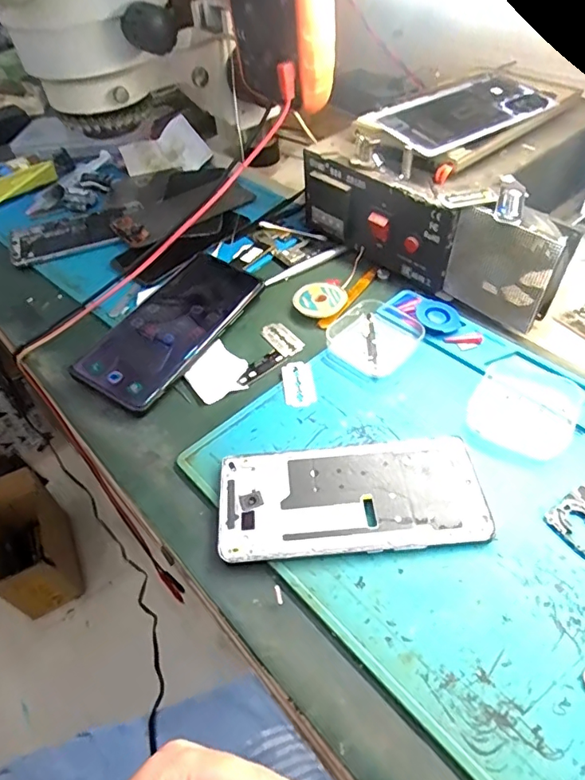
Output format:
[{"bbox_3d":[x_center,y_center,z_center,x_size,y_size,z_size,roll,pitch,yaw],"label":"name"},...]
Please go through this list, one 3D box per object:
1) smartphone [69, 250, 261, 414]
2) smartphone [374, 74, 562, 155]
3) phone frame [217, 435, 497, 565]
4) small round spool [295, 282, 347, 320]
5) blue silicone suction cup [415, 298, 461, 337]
[{"bbox_3d":[-0.101,-0.057,0.420,0.080,0.013,0.169,32,60,16],"label":"smartphone"},{"bbox_3d":[0.146,-0.234,0.417,0.153,0.013,0.073,-29,52,-19],"label":"smartphone"},{"bbox_3d":[0.035,0.064,0.305,0.156,0.011,0.074,-6,49,1],"label":"phone frame"},{"bbox_3d":[0.024,-0.079,0.433,0.043,0.008,0.042,-3,49,4],"label":"small round spool"},{"bbox_3d":[0.117,-0.058,0.402,0.033,0.009,0.039,1,49,8],"label":"blue silicone suction cup"}]

